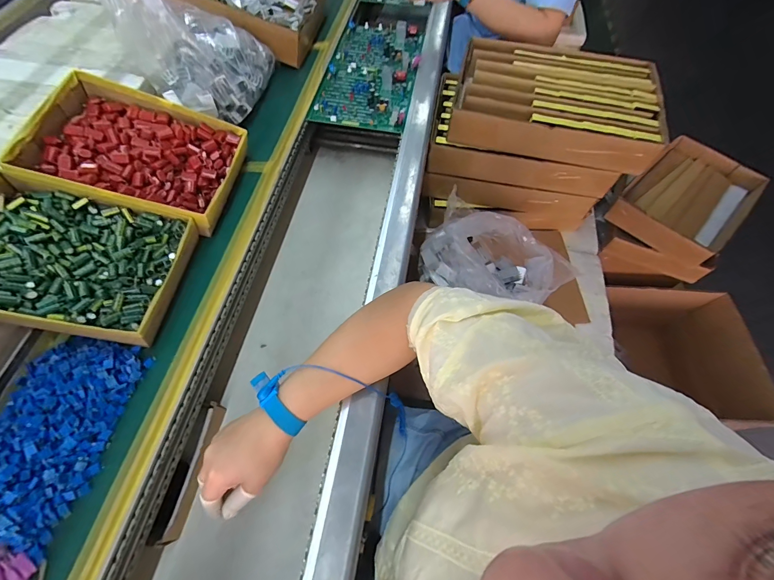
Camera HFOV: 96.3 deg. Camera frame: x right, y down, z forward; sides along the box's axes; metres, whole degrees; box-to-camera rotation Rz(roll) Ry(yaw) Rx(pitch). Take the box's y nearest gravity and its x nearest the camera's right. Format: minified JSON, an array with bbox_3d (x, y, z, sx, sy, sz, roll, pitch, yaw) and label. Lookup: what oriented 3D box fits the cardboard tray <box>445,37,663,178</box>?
[{"bbox_3d":[0.319,-0.371,0.678,0.361,0.085,0.246,12,61,4],"label":"cardboard tray"}]

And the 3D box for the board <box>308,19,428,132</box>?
[{"bbox_3d":[-0.027,-0.488,0.740,0.185,0.036,0.388,10,61,3],"label":"board"}]

